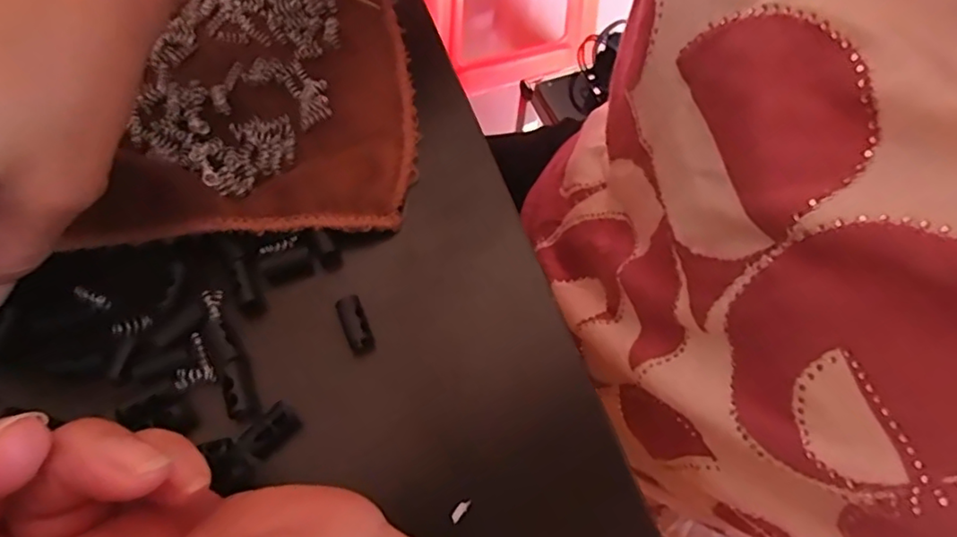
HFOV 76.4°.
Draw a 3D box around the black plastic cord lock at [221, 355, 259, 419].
[{"bbox_3d":[-0.082,0.041,0.210,0.010,0.007,0.020,-18,66,-12],"label":"black plastic cord lock"}]

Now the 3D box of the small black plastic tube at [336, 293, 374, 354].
[{"bbox_3d":[-0.045,0.021,0.221,0.009,0.006,0.021,-20,66,-12],"label":"small black plastic tube"}]

